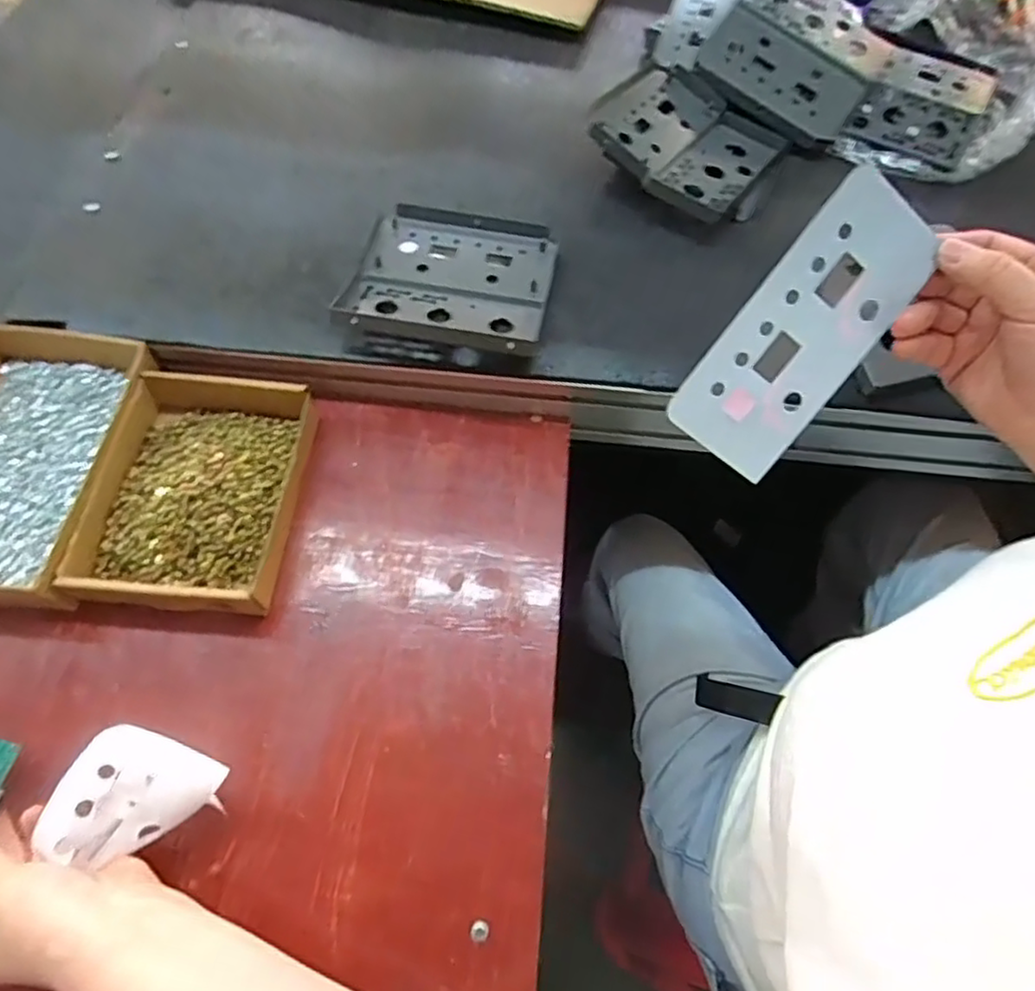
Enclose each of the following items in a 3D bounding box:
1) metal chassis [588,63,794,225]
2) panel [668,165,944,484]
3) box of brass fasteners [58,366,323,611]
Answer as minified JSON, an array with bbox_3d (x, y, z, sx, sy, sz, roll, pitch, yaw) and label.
[{"bbox_3d":[0.161,-0.329,0.606,0.160,0.046,0.170,35,67,14],"label":"metal chassis"},{"bbox_3d":[0.152,-0.085,0.345,0.072,0.004,0.152,33,104,-15],"label":"panel"},{"bbox_3d":[-0.240,-0.005,0.489,0.140,0.043,0.183,8,63,1],"label":"box of brass fasteners"}]

